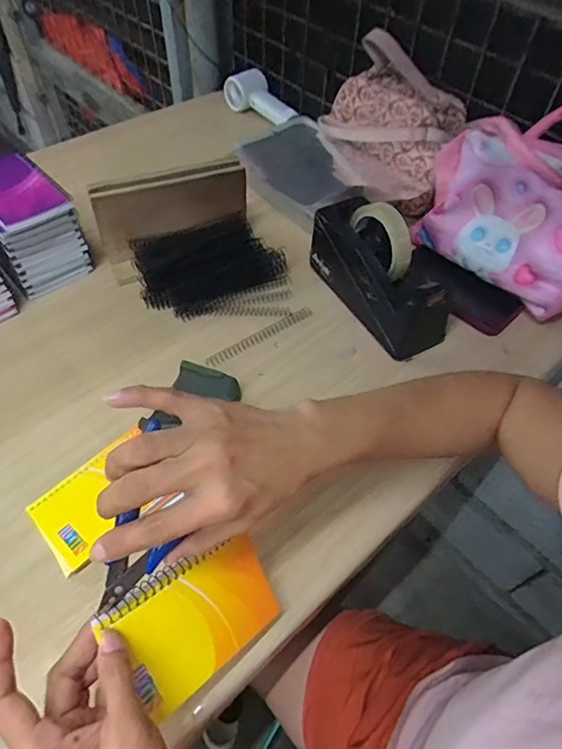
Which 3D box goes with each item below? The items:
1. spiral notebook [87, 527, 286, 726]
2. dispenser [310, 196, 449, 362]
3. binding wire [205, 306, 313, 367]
[{"bbox_3d":[-0.055,0.172,0.356,0.119,0.005,0.083,-20,93,-44],"label":"spiral notebook"},{"bbox_3d":[0.114,-0.124,0.586,0.066,0.117,0.206,-21,57,-18],"label":"dispenser"},{"bbox_3d":[-0.025,-0.047,0.590,0.148,0.014,0.019,-33,62,-24],"label":"binding wire"}]

